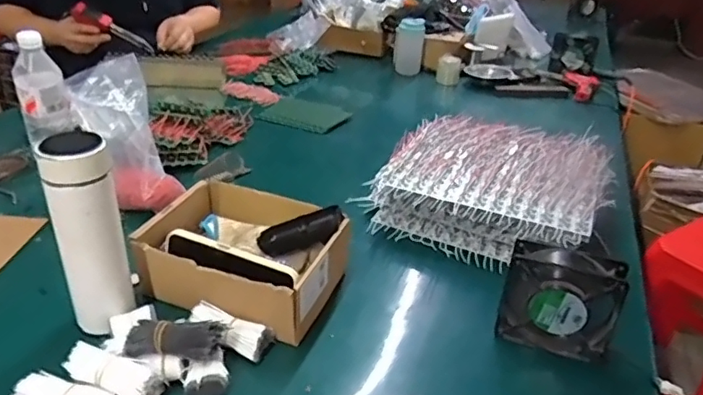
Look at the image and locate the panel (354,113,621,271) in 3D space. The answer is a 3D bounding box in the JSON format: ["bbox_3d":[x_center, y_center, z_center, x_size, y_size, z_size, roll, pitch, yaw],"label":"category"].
[{"bbox_3d":[0.222,-0.020,0.903,0.336,0.103,0.306,15,31,18],"label":"panel"}]

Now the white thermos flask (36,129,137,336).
[{"bbox_3d":[-0.275,0.049,0.599,0.066,0.230,0.055,-10,31,-23],"label":"white thermos flask"}]

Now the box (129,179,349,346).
[{"bbox_3d":[-0.130,0.070,0.710,0.225,0.097,0.179,13,30,16],"label":"box"}]

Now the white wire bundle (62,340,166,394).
[{"bbox_3d":[-0.232,0.179,0.558,0.091,0.045,0.039,13,30,17],"label":"white wire bundle"}]

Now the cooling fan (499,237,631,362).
[{"bbox_3d":[0.232,0.116,0.630,0.119,0.119,0.034,14,30,18],"label":"cooling fan"}]

